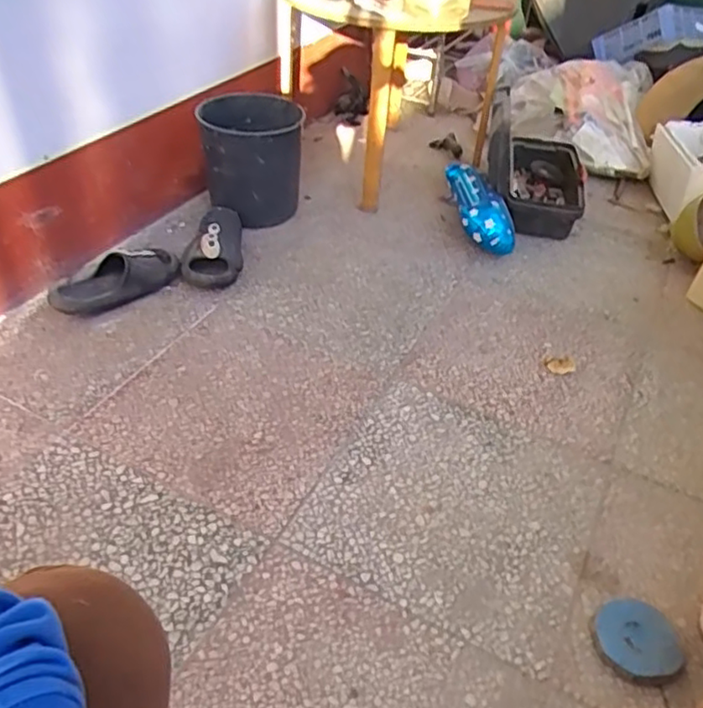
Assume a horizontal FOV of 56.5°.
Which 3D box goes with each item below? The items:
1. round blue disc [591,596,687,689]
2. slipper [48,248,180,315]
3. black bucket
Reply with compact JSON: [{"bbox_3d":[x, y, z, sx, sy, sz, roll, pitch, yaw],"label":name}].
[{"bbox_3d":[0.366,0.365,0.840,0.106,0.024,0.111,2,41,-2],"label":"round blue disc"},{"bbox_3d":[-0.470,-0.152,1.308,0.257,0.076,0.099,-23,48,-27],"label":"slipper"},{"bbox_3d":[-0.240,-0.469,1.606,0.231,0.254,0.303,-1,41,-5],"label":"black bucket"}]

